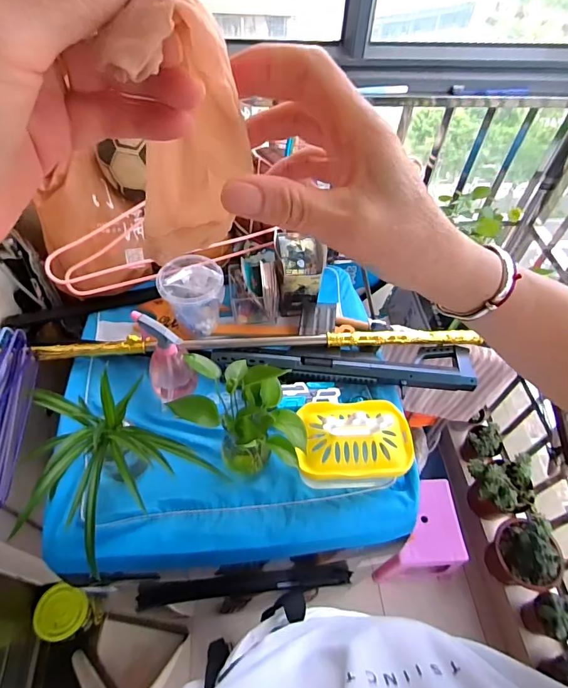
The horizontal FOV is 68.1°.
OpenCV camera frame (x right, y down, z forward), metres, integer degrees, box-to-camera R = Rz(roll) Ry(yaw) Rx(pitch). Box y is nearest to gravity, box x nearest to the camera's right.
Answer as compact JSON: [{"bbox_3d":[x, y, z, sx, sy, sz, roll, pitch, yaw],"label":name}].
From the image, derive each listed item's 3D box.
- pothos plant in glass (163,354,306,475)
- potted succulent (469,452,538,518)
[{"bbox_3d":[-0.048,0.125,0.656,0.185,0.169,0.133,24,56,15],"label":"pothos plant in glass"},{"bbox_3d":[0.679,0.475,1.363,0.178,0.213,0.166,-3,54,-4],"label":"potted succulent"}]

